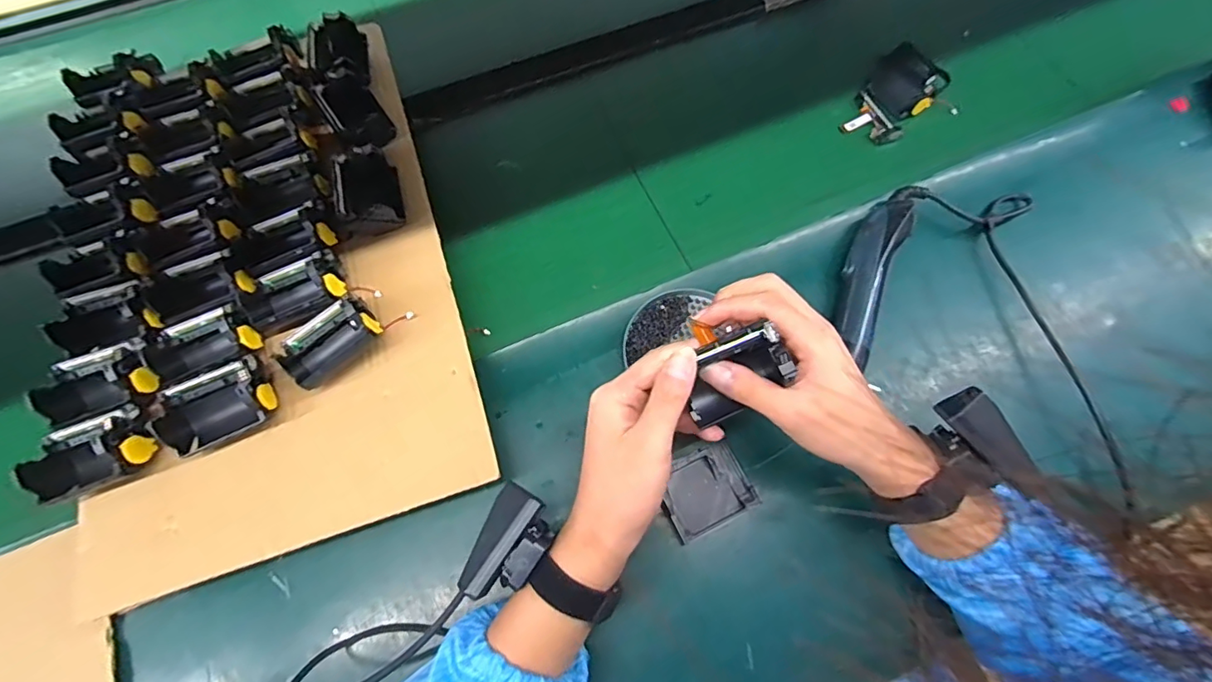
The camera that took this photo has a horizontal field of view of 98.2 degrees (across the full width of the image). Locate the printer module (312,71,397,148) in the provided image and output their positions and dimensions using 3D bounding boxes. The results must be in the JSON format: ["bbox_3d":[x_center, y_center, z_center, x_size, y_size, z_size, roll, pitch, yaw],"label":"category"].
[{"bbox_3d":[-0.237,-0.217,0.496,0.050,0.034,0.088,-34,70,-12],"label":"printer module"}]

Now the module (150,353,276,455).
[{"bbox_3d":[-0.290,0.049,0.389,0.076,0.039,0.053,-24,69,-9],"label":"module"}]

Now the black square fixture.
[{"bbox_3d":[0.081,0.122,0.429,0.073,0.026,0.059,-25,69,-9],"label":"black square fixture"}]

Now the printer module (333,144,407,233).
[{"bbox_3d":[-0.210,-0.130,0.465,0.051,0.043,0.068,-16,67,-6],"label":"printer module"}]

